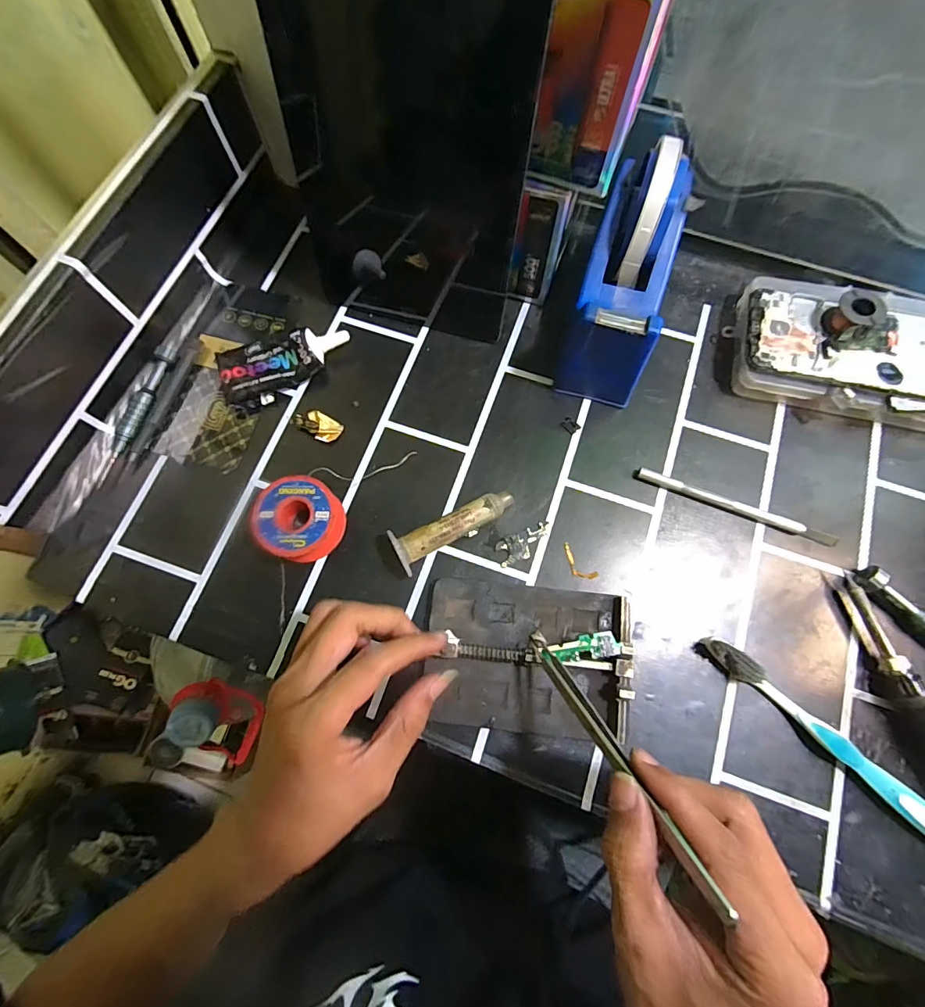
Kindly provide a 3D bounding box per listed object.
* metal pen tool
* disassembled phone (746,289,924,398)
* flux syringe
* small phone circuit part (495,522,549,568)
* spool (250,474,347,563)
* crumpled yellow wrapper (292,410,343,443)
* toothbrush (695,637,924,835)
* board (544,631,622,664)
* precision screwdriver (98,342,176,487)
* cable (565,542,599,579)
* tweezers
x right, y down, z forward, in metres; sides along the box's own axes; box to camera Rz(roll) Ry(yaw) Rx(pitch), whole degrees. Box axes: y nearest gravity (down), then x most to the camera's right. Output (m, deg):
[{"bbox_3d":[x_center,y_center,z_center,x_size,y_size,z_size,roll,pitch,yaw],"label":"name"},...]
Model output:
[{"bbox_3d":[0.193,0.002,0.318,0.137,0.008,0.009,20,74,6],"label":"metal pen tool"},{"bbox_3d":[0.290,-0.115,0.325,0.156,0.005,0.073,13,72,7],"label":"disassembled phone"},{"bbox_3d":[-0.006,0.014,0.307,0.086,0.021,0.027,-30,76,-9],"label":"flux syringe"},{"bbox_3d":[0.043,0.028,0.312,0.041,0.004,0.019,-23,75,-7],"label":"small phone circuit part"},{"bbox_3d":[-0.110,0.011,0.305,0.054,0.027,0.053,0,73,0],"label":"spool"},{"bbox_3d":[-0.109,-0.059,0.336,0.037,0.007,0.018,29,75,8],"label":"crumpled yellow wrapper"},{"bbox_3d":[0.223,0.145,0.272,0.176,0.017,0.014,40,77,11],"label":"toothbrush"},{"bbox_3d":[0.074,0.088,0.273,0.045,0.004,0.014,-9,68,-3],"label":"board"},{"bbox_3d":[-0.238,-0.066,0.330,0.017,0.012,0.112,11,74,3],"label":"precision screwdriver"},{"bbox_3d":[0.078,0.041,0.308,0.013,0.004,0.031,-39,77,-11],"label":"cable"},{"bbox_3d":[0.069,0.115,0.219,0.010,0.011,0.139,-28,34,-8],"label":"tweezers"}]

